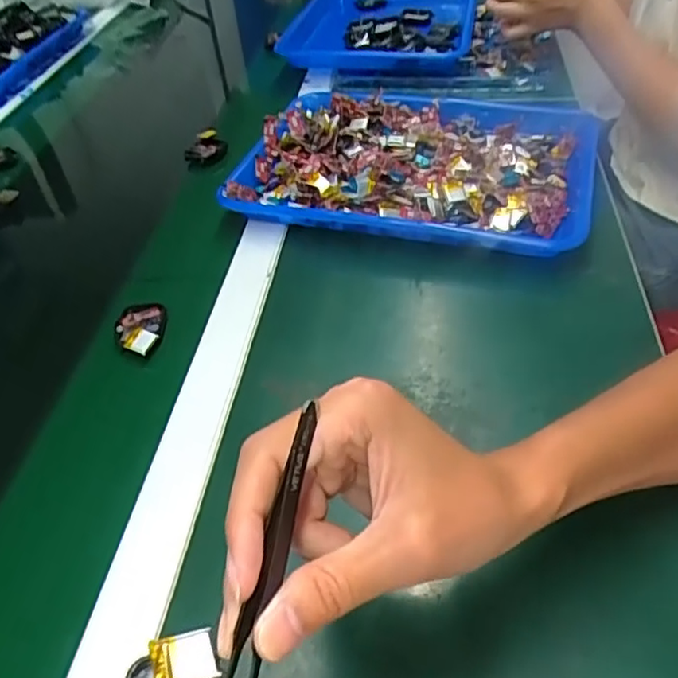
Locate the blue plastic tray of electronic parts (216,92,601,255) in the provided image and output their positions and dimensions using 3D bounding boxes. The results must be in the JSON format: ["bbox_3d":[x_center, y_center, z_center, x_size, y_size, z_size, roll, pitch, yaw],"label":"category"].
[{"bbox_3d":[0.081,-0.182,0.637,0.337,0.052,0.270,9,46,16],"label":"blue plastic tray of electronic parts"}]

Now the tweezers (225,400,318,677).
[{"bbox_3d":[-0.024,0.077,0.218,0.011,0.012,0.111,12,81,19],"label":"tweezers"}]

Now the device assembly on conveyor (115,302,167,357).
[{"bbox_3d":[-0.160,-0.009,0.500,0.038,0.009,0.059,-5,42,-1],"label":"device assembly on conveyor"}]

